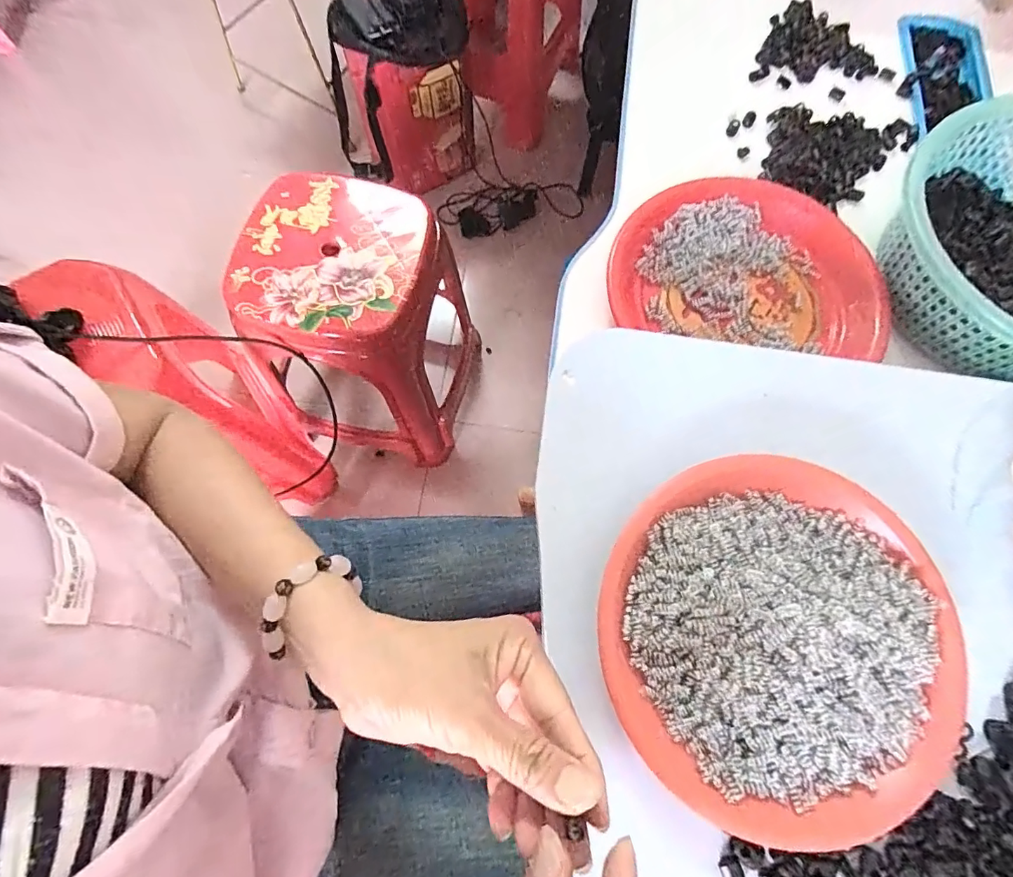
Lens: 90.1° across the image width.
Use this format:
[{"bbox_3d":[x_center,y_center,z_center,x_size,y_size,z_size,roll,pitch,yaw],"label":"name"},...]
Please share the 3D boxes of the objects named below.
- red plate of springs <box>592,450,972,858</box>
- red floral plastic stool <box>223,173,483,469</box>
[{"bbox_3d":[0.148,0.108,0.282,0.187,0.031,0.190,0,71,-1],"label":"red plate of springs"},{"bbox_3d":[-0.226,-0.187,0.873,0.302,0.381,0.334,13,72,3],"label":"red floral plastic stool"}]

